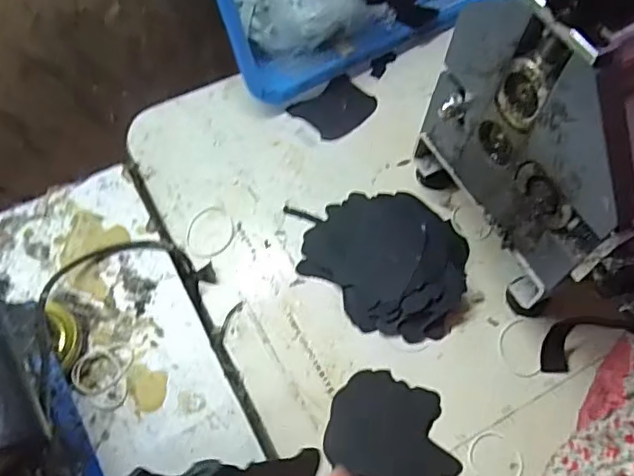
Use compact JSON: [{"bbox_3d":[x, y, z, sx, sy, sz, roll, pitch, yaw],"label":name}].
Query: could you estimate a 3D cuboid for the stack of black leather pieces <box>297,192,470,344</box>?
[{"bbox_3d":[0.077,0.014,0.582,0.177,0.043,0.154,36,67,15],"label":"stack of black leather pieces"}]

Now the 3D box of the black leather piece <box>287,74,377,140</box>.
[{"bbox_3d":[0.024,-0.154,0.694,0.087,0.005,0.067,-40,71,-20],"label":"black leather piece"}]

